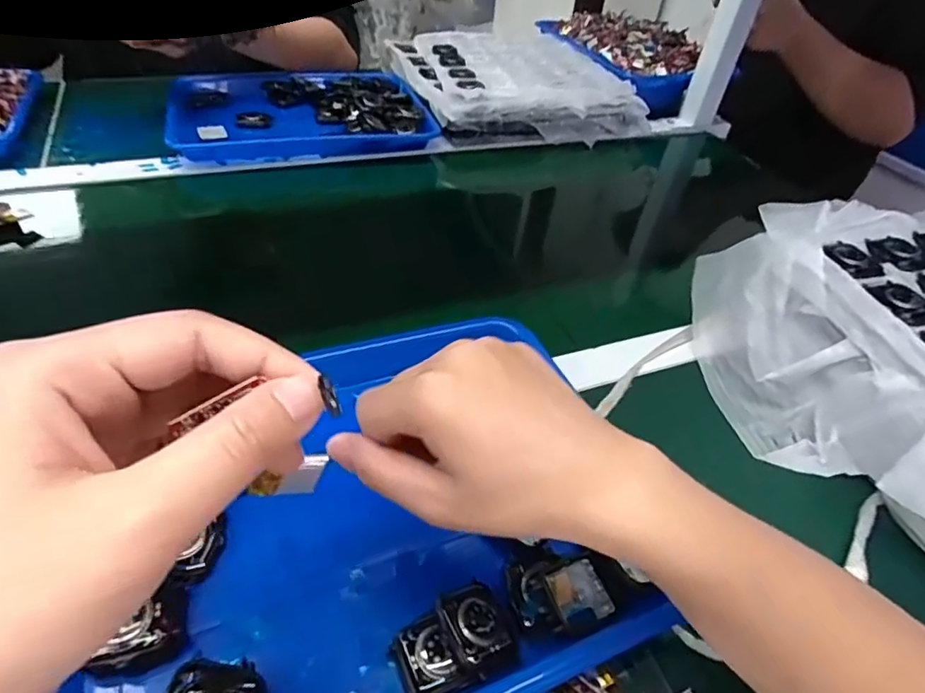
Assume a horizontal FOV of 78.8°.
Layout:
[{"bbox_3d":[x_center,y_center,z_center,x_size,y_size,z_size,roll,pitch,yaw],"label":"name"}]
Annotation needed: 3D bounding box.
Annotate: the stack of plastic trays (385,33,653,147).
[{"bbox_3d":[0.062,-0.413,0.861,0.301,0.047,0.345,-12,46,-20],"label":"stack of plastic trays"}]

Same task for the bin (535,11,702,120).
[{"bbox_3d":[0.264,-0.488,0.942,0.170,0.080,0.297,-12,46,-20],"label":"bin"}]

